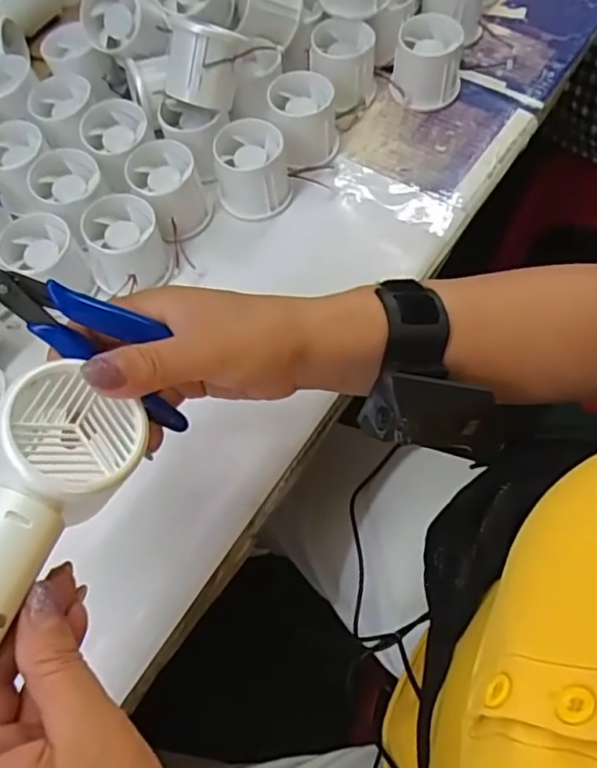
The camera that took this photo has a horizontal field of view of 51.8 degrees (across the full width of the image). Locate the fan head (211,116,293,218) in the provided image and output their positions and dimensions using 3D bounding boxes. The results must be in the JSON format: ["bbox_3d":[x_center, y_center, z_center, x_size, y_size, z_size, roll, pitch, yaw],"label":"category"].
[{"bbox_3d":[-0.035,-0.161,0.471,0.056,0.052,0.053,-2,63,4],"label":"fan head"}]

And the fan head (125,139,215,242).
[{"bbox_3d":[-0.096,-0.146,0.470,0.057,0.051,0.056,-12,63,-2],"label":"fan head"}]

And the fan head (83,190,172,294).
[{"bbox_3d":[-0.125,-0.101,0.445,0.056,0.044,0.056,-2,63,4],"label":"fan head"}]

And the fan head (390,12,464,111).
[{"bbox_3d":[0.108,-0.266,0.511,0.056,0.053,0.050,11,65,10],"label":"fan head"}]

